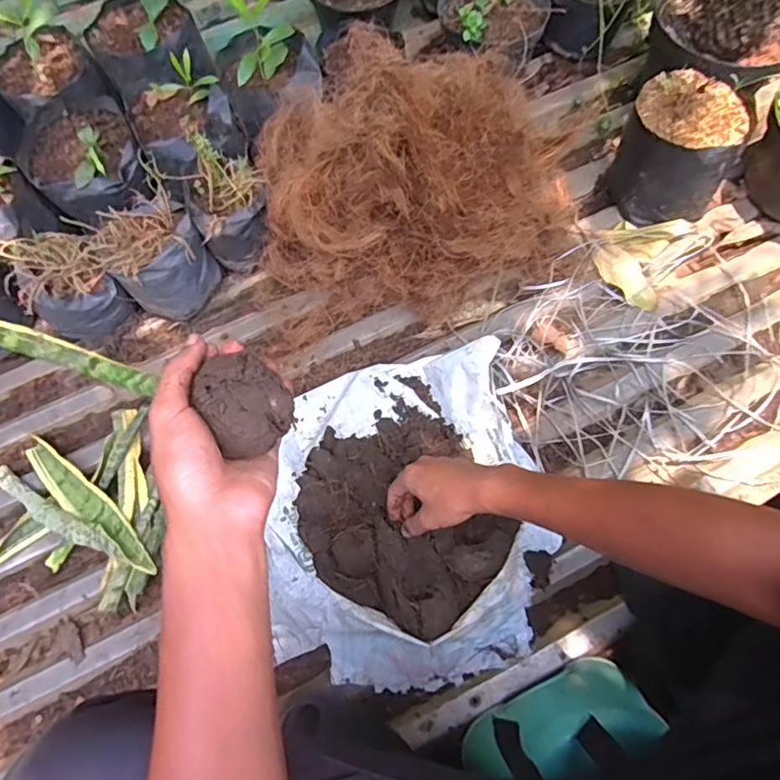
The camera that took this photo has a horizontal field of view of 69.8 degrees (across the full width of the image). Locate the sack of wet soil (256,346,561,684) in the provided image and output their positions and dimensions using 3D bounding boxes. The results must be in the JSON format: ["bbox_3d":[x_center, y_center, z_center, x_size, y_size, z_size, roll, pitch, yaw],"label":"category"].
[{"bbox_3d":[0.015,0.148,0.683,0.312,0.094,0.386,-6,70,-1],"label":"sack of wet soil"}]

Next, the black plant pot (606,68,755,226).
[{"bbox_3d":[0.408,-0.338,0.813,0.152,0.161,0.142,1,72,-2],"label":"black plant pot"}]

